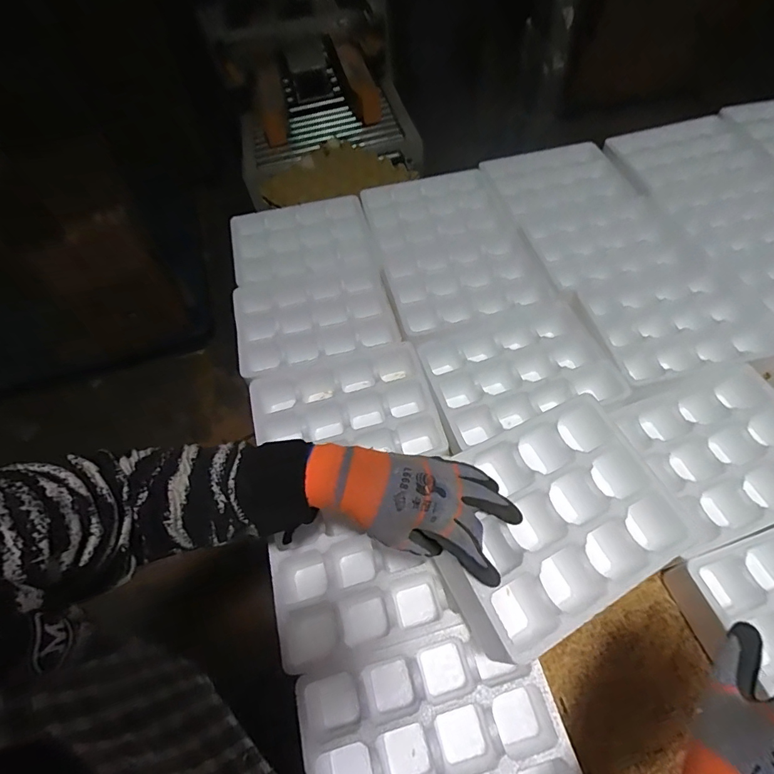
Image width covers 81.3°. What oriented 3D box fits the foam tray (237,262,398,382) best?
[{"bbox_3d":[-0.112,-0.112,0.699,0.234,0.022,0.178,-13,57,-5],"label":"foam tray"}]

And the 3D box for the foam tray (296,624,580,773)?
[{"bbox_3d":[0.046,0.359,0.450,0.236,0.088,0.182,-15,56,-4],"label":"foam tray"}]

